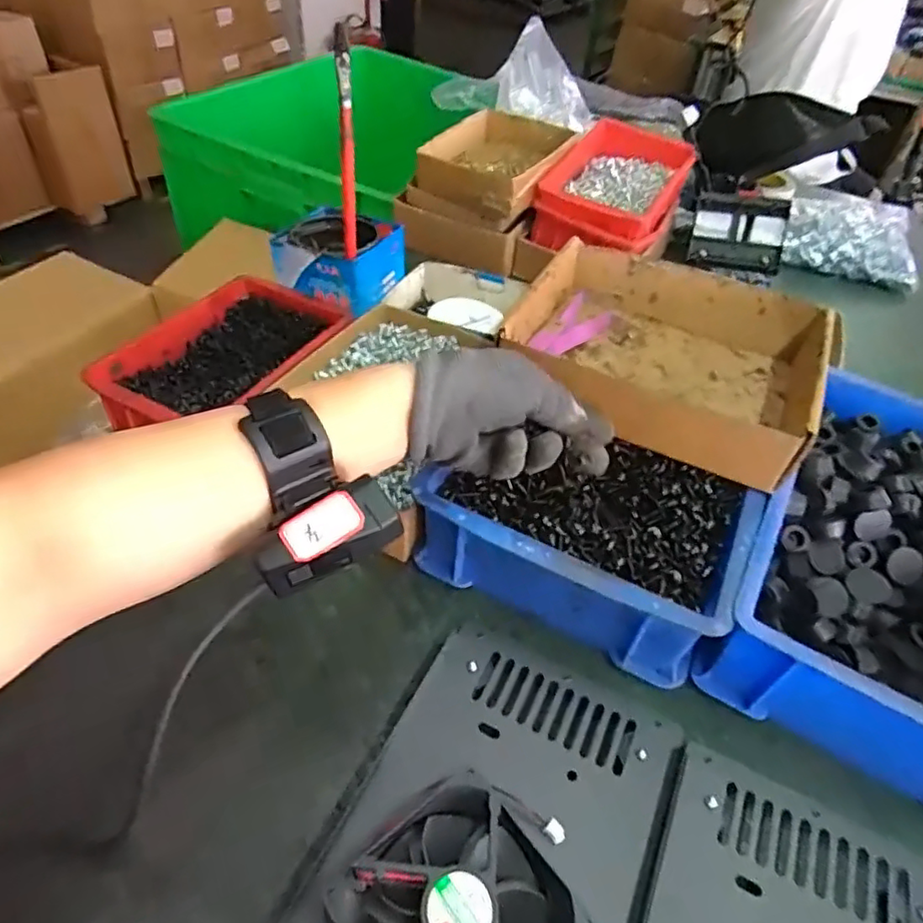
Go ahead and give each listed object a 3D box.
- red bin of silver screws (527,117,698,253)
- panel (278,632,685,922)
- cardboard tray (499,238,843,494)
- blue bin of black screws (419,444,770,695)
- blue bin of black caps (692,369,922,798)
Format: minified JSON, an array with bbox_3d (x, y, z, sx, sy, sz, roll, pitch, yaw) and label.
[{"bbox_3d":[0.186,-0.326,0.754,0.137,0.075,0.235,24,48,17],"label":"red bin of silver screws"},{"bbox_3d":[0.011,0.206,0.312,0.167,0.041,0.243,21,47,14],"label":"panel"},{"bbox_3d":[0.160,-0.089,0.498,0.214,0.067,0.198,23,48,16],"label":"cardboard tray"},{"bbox_3d":[0.085,0.047,0.435,0.198,0.076,0.128,23,48,16],"label":"blue bin of black screws"},{"bbox_3d":[0.308,0.067,0.435,0.193,0.076,0.297,26,49,19],"label":"blue bin of black caps"}]

